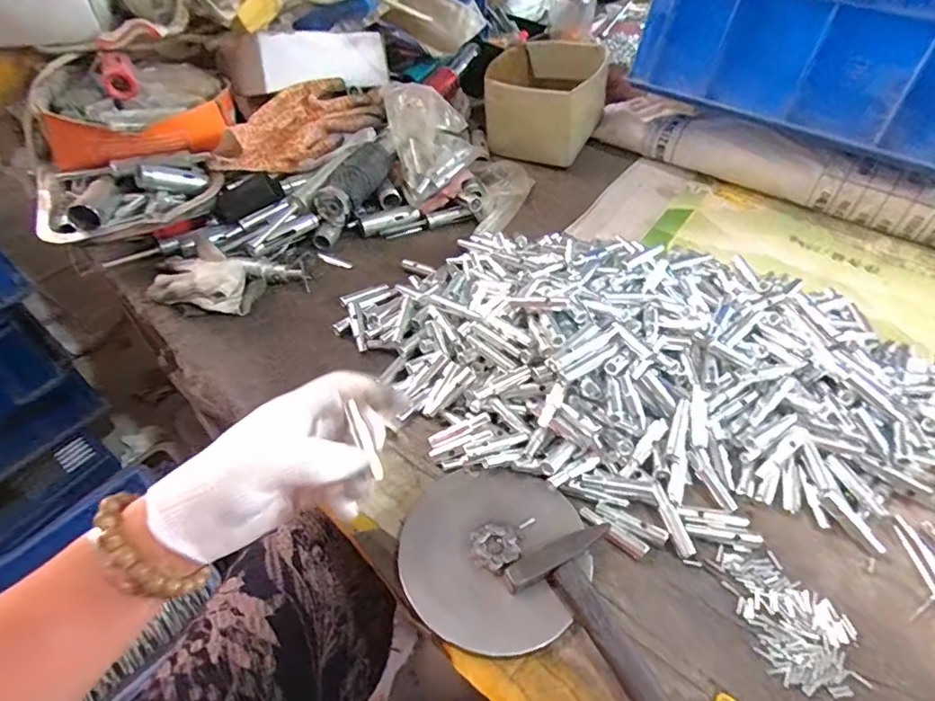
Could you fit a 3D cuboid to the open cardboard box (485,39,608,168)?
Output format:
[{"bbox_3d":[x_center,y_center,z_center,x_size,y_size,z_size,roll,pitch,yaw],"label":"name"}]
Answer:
[{"bbox_3d":[0.107,-0.348,0.746,0.151,0.091,0.176,9,50,9],"label":"open cardboard box"}]

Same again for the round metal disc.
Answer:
[{"bbox_3d":[0.018,0.135,0.362,0.121,0.009,0.123,2,47,-2],"label":"round metal disc"}]

